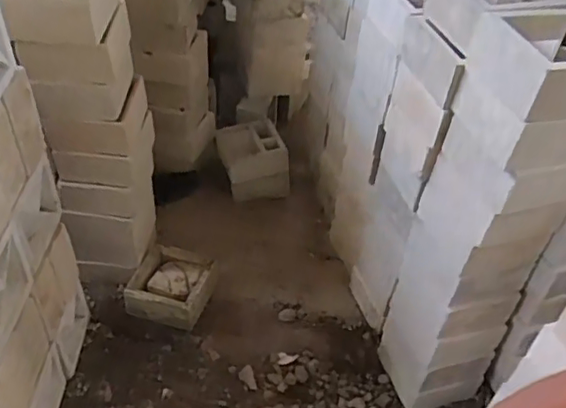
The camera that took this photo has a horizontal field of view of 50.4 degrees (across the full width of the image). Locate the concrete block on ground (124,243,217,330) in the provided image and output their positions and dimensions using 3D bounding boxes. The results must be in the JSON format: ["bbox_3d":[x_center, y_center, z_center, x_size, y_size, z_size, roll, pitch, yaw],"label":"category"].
[{"bbox_3d":[-0.324,0.245,1.755,0.222,0.112,0.212,13,45,6],"label":"concrete block on ground"}]

